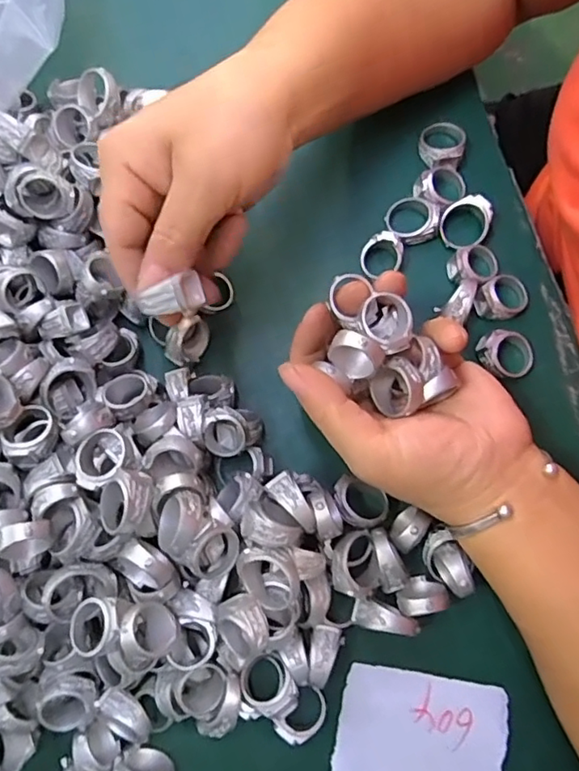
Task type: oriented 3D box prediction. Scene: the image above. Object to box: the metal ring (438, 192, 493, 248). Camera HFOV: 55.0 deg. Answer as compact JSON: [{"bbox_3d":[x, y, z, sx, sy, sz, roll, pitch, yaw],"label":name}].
[{"bbox_3d":[0.099,-0.091,0.310,0.026,0.018,0.031,37,82,10],"label":"metal ring"}]

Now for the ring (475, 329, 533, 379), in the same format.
[{"bbox_3d":[0.115,-0.017,0.294,0.029,0.012,0.024,4,78,4],"label":"ring"}]

